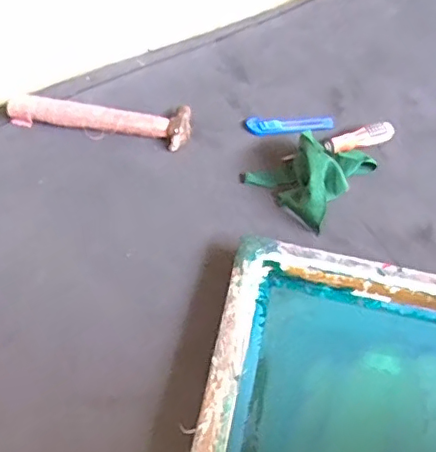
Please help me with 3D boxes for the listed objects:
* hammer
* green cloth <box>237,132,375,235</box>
[{"bbox_3d":[-0.172,-0.163,0.833,0.262,0.045,0.072,6,51,0],"label":"hammer"},{"bbox_3d":[0.140,-0.092,0.790,0.133,0.064,0.164,38,58,23],"label":"green cloth"}]

